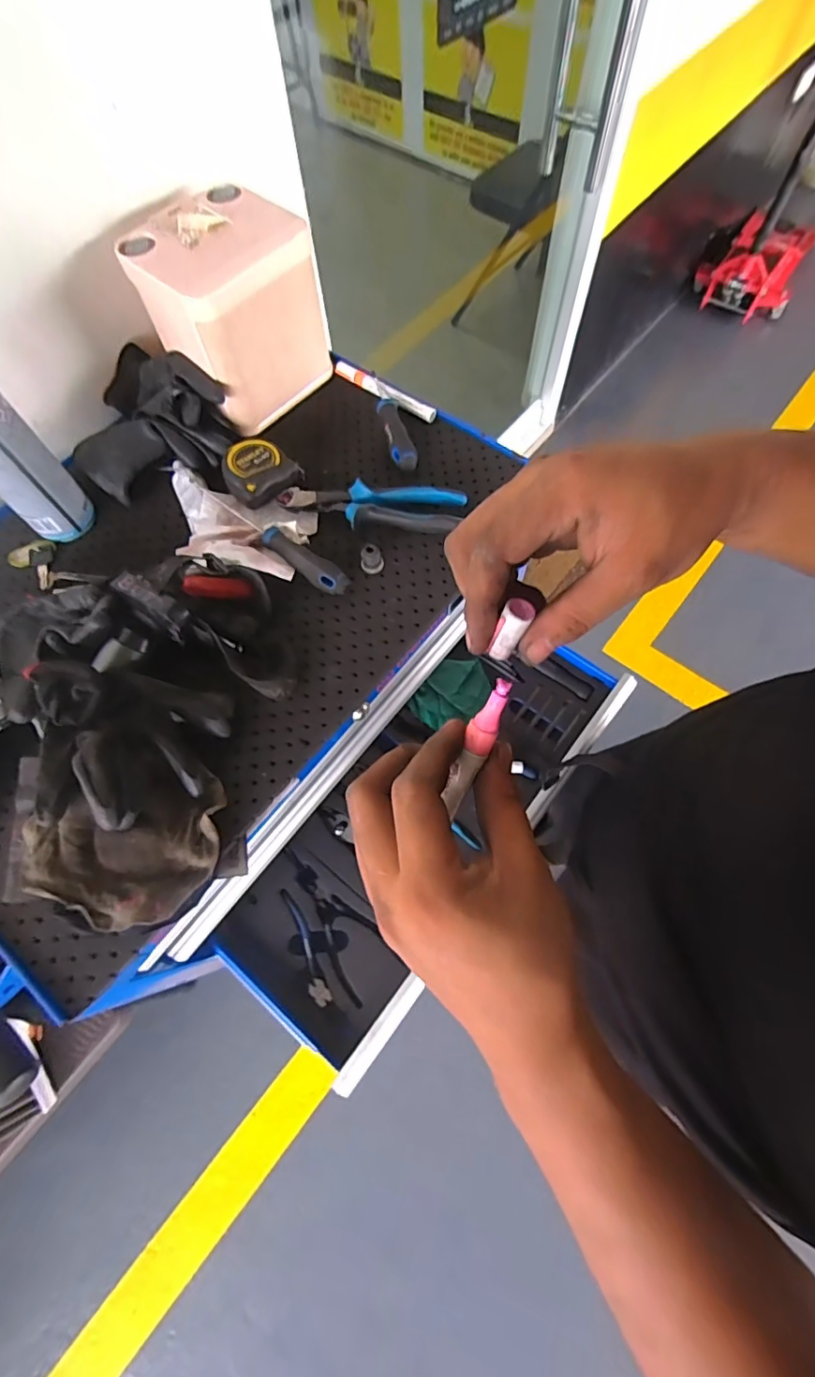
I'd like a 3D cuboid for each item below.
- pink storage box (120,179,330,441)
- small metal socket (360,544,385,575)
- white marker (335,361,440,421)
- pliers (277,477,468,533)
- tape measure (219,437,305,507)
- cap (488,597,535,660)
[{"bbox_3d":[-0.191,-0.418,0.582,0.141,0.147,0.157,41,75,16],"label":"pink storage box"},{"bbox_3d":[-0.037,-0.133,0.537,0.023,0.022,0.021,-10,68,-2],"label":"small metal socket"},{"bbox_3d":[-0.029,-0.361,0.635,0.148,0.019,0.018,37,74,15],"label":"white marker"},{"bbox_3d":[-0.039,-0.198,0.558,0.196,0.021,0.047,4,68,4],"label":"pliers"},{"bbox_3d":[-0.158,-0.237,0.564,0.075,0.032,0.065,-35,71,-11],"label":"tape measure"},{"bbox_3d":[0.050,-0.027,0.252,0.013,0.031,0.012,13,37,-10],"label":"cap"}]

